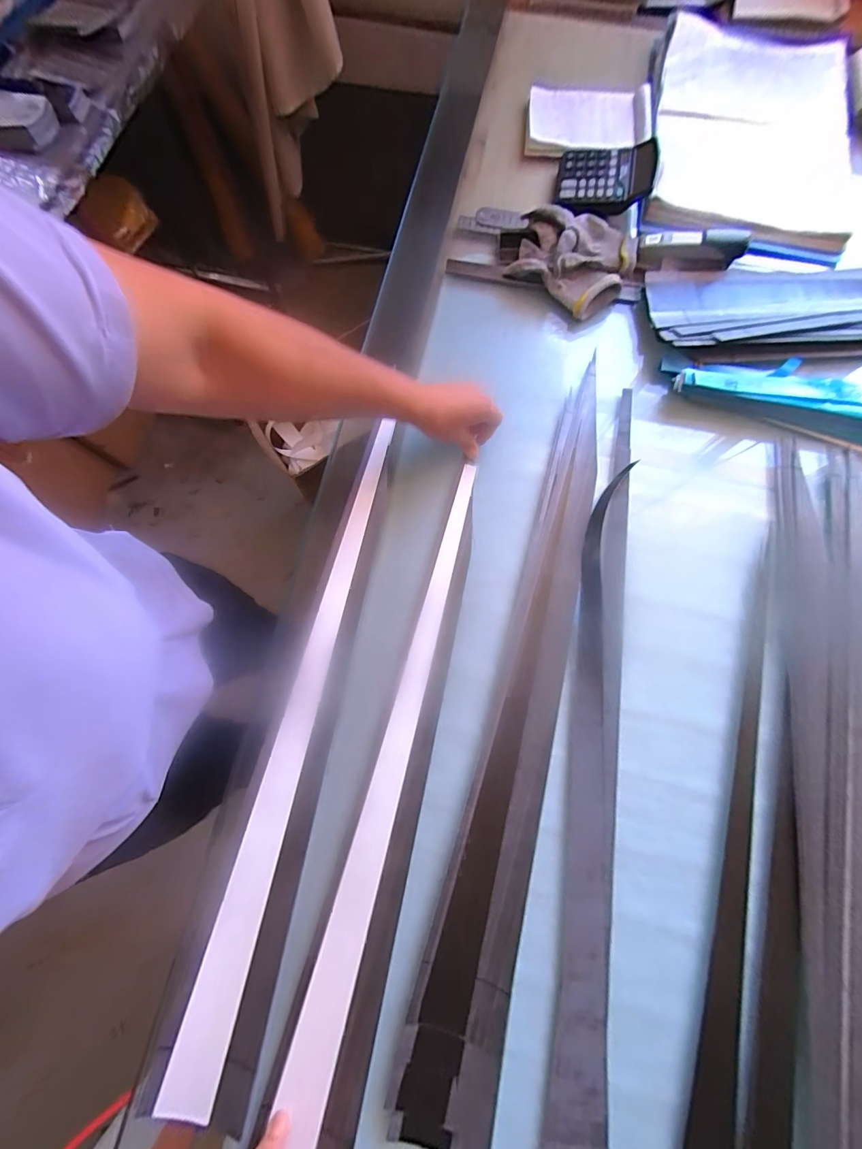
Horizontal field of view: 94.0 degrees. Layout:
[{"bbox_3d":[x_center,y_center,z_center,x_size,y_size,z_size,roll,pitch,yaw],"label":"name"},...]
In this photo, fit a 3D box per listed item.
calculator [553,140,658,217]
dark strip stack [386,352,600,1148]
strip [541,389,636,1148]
[{"bbox_3d":[0.277,-0.635,0.643,0.145,0.023,0.127,5,75,11],"label":"calculator"},{"bbox_3d":[0.111,0.121,0.460,0.080,0.014,0.832,15,76,2],"label":"dark strip stack"},{"bbox_3d":[0.187,0.158,0.452,0.067,0.016,0.792,10,76,1],"label":"strip"}]

